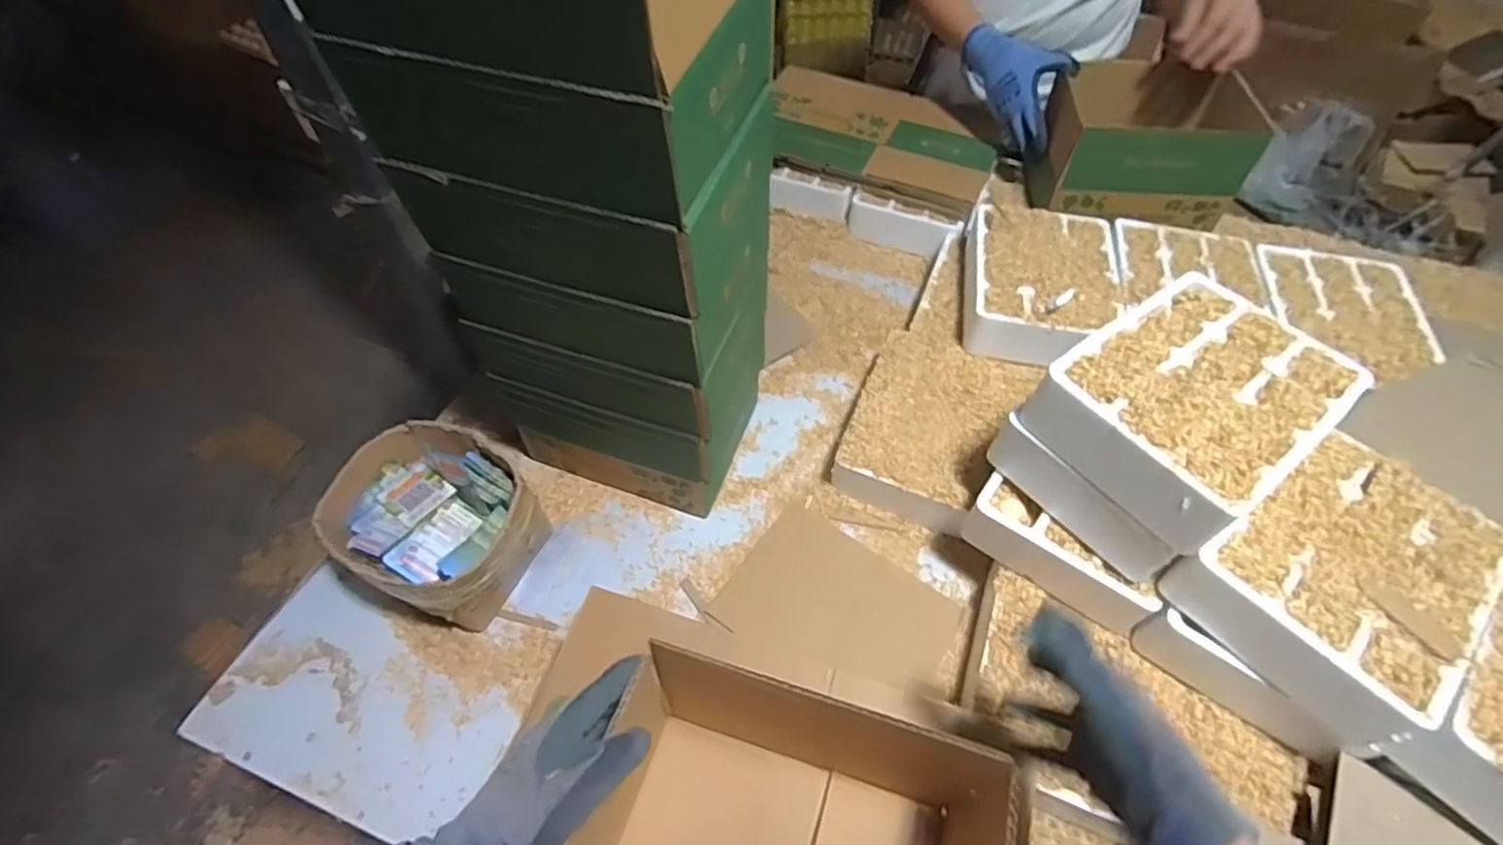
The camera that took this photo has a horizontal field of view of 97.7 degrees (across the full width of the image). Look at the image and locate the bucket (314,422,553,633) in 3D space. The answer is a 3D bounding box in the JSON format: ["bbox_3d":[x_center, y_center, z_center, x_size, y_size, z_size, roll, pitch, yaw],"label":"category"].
[{"bbox_3d":[-0.338,0.116,0.723,0.194,0.131,0.166,26,58,16],"label":"bucket"}]

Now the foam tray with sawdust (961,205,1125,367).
[{"bbox_3d":[0.389,-0.182,0.892,0.189,0.075,0.266,11,55,6],"label":"foam tray with sawdust"}]

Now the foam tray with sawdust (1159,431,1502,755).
[{"bbox_3d":[0.517,0.140,0.587,0.251,0.085,0.184,-34,62,-23],"label":"foam tray with sawdust"}]

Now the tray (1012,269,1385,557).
[{"bbox_3d":[0.402,-0.023,0.603,0.241,0.071,0.186,-34,62,-23],"label":"tray"}]

